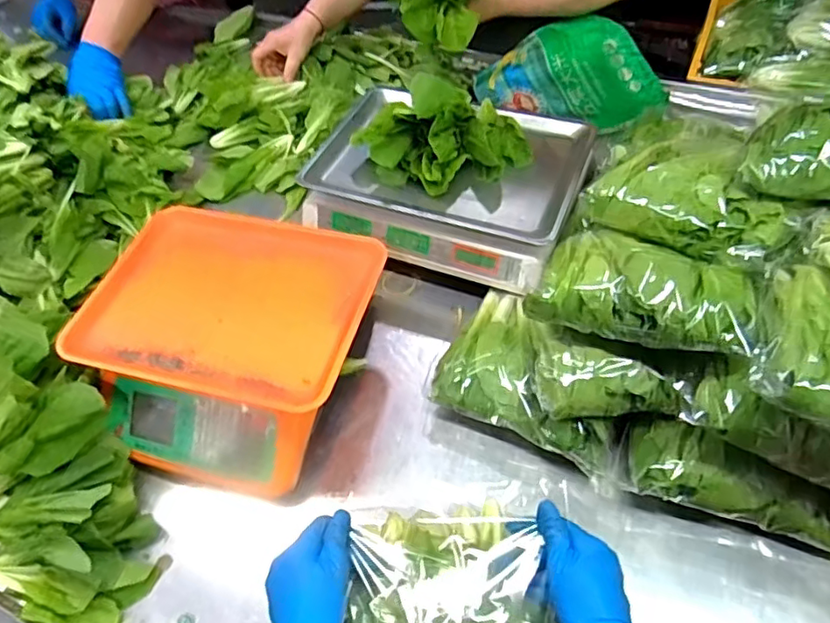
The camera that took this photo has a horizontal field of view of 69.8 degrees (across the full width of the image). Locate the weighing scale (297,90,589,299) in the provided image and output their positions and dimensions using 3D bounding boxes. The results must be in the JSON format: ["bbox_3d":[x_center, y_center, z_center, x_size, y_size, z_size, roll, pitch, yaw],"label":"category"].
[{"bbox_3d":[0.043,-0.176,0.809,0.347,0.087,0.274,15,55,16],"label":"weighing scale"}]

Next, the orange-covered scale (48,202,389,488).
[{"bbox_3d":[-0.202,0.029,0.662,0.294,0.108,0.283,10,54,12],"label":"orange-covered scale"}]

